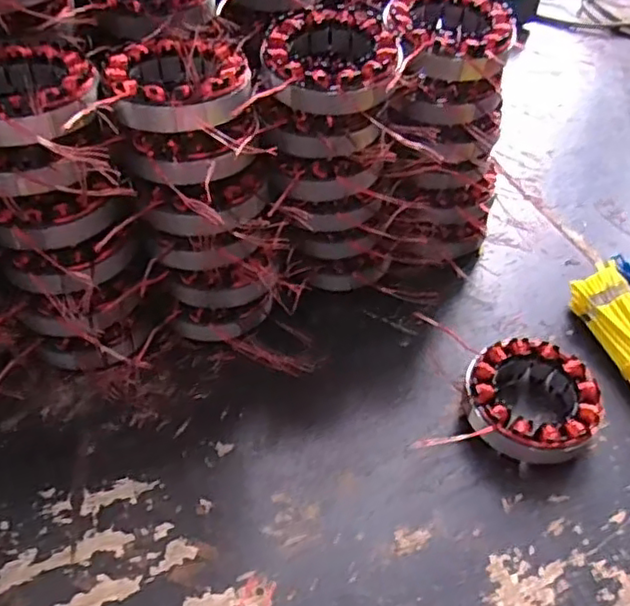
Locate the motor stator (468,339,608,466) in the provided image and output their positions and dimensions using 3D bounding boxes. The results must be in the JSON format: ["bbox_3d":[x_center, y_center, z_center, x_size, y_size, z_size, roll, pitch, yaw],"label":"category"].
[{"bbox_3d":[0.144,0.067,0.438,0.083,0.031,0.084,3,49,-3],"label":"motor stator"}]

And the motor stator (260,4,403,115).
[{"bbox_3d":[0.010,-0.157,0.417,0.085,0.026,0.096,8,47,1],"label":"motor stator"}]

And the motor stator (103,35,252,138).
[{"bbox_3d":[-0.081,-0.134,0.393,0.082,0.028,0.093,-6,49,-12],"label":"motor stator"}]

